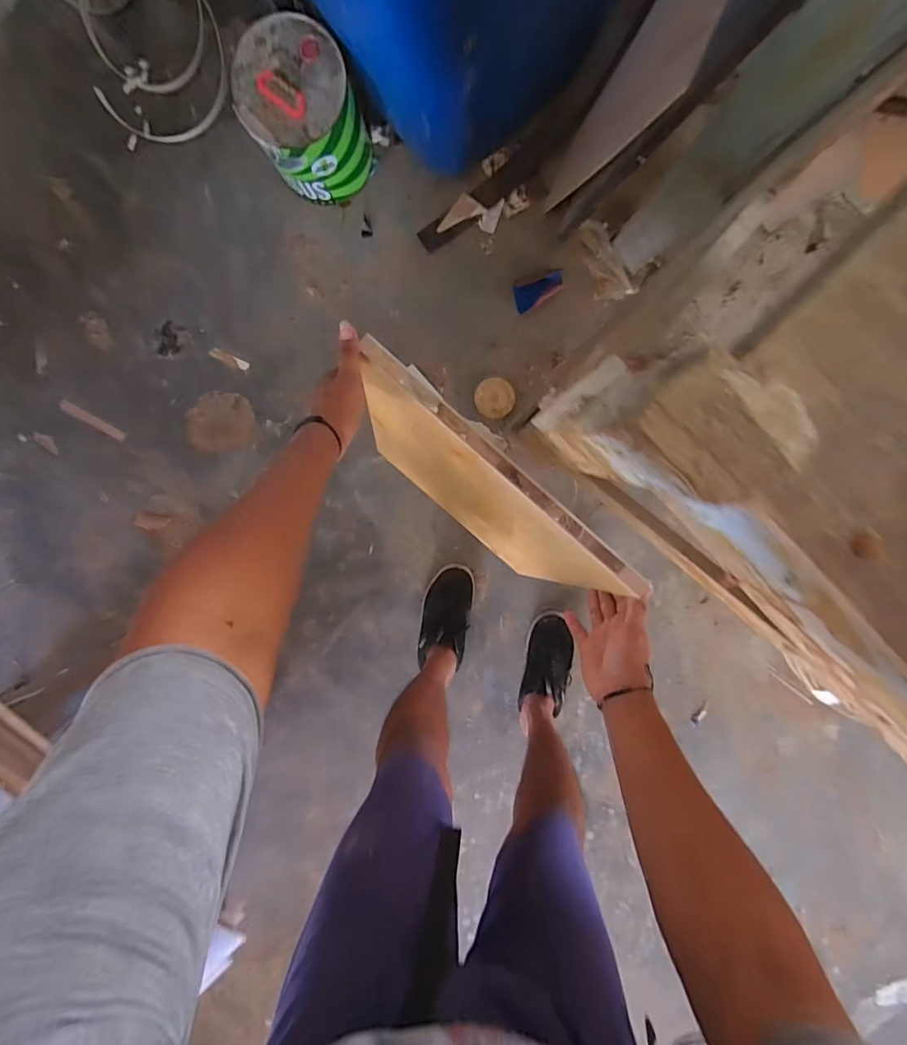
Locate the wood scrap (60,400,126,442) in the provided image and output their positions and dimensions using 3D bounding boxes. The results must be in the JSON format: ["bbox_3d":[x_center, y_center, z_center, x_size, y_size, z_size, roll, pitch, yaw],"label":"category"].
[{"bbox_3d":[-0.810,-0.230,1.096,0.159,0.017,0.023,28,99,-3],"label":"wood scrap"}]

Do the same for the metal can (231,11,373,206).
[{"bbox_3d":[-0.263,-0.724,0.880,0.180,0.205,0.182,0,99,2],"label":"metal can"}]

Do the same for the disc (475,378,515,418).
[{"bbox_3d":[0.090,-0.266,1.037,0.084,0.005,0.082,0,99,2],"label":"disc"}]

